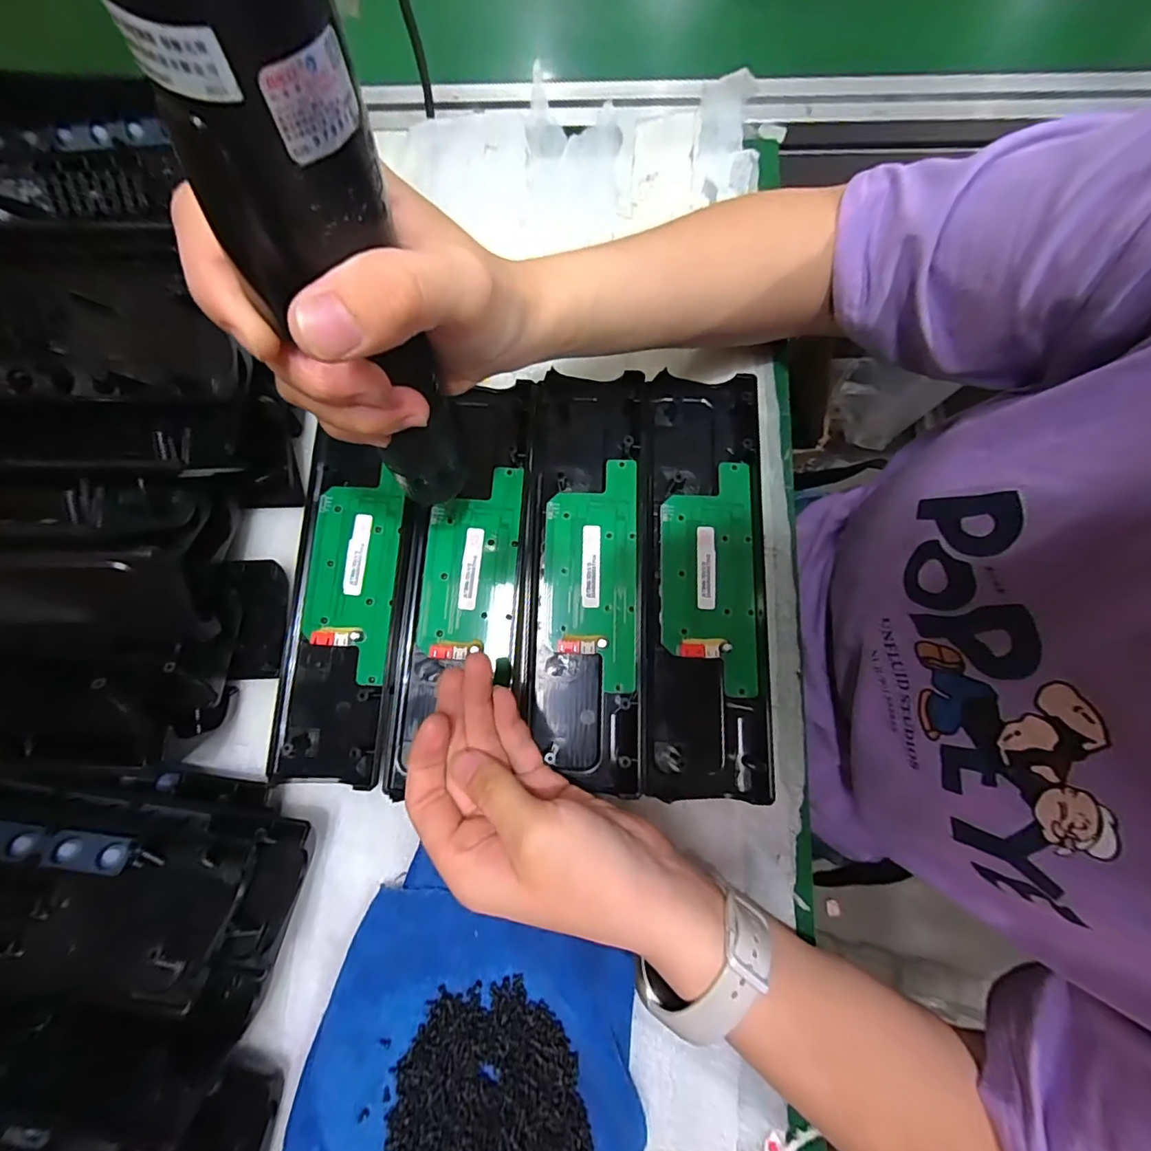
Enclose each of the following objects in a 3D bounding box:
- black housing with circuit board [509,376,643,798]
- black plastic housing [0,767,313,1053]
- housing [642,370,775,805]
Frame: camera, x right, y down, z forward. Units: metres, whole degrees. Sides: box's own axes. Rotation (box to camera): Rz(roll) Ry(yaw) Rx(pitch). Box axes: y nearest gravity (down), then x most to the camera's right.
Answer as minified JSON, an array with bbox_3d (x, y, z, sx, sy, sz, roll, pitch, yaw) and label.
[{"bbox_3d":[0.005,-0.005,0.312,0.072,0.016,0.243,3,79,-1],"label":"black housing with circuit board"},{"bbox_3d":[-0.275,0.149,0.262,0.271,0.062,0.093,6,79,0],"label":"black plastic housing"},{"bbox_3d":[0.080,-0.001,0.302,0.075,0.016,0.243,2,79,-1],"label":"housing"}]

